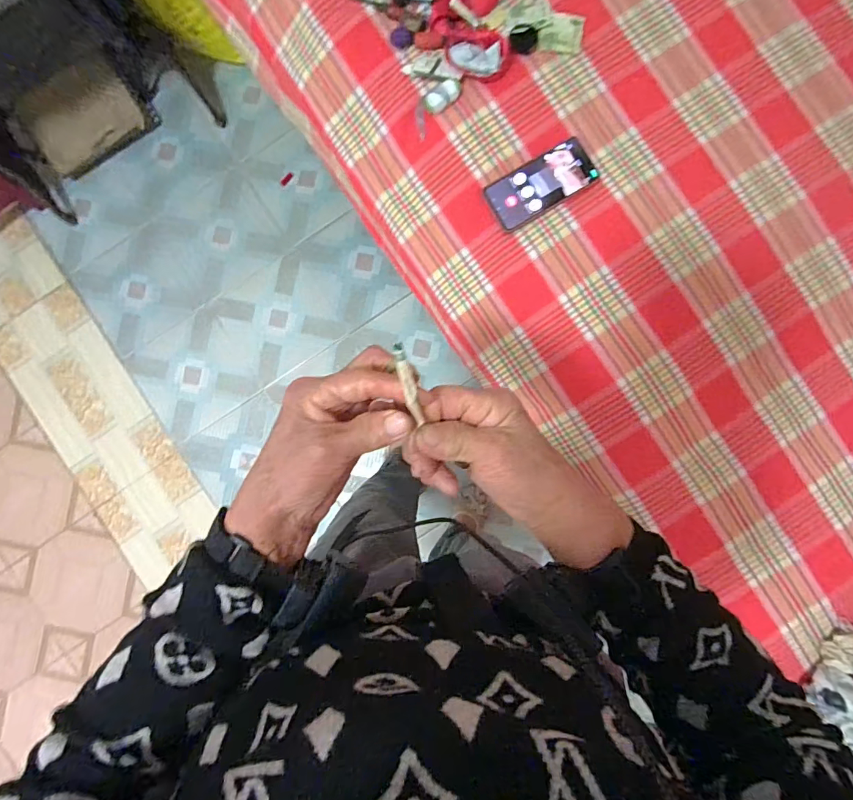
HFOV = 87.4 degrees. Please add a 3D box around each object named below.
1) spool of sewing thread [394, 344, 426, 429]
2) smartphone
[{"bbox_3d":[-0.011,-0.009,0.283,0.009,0.006,0.057,-16,120,-3],"label":"spool of sewing thread"},{"bbox_3d":[0.170,-0.318,0.655,0.162,0.013,0.077,-29,91,-3],"label":"smartphone"}]

